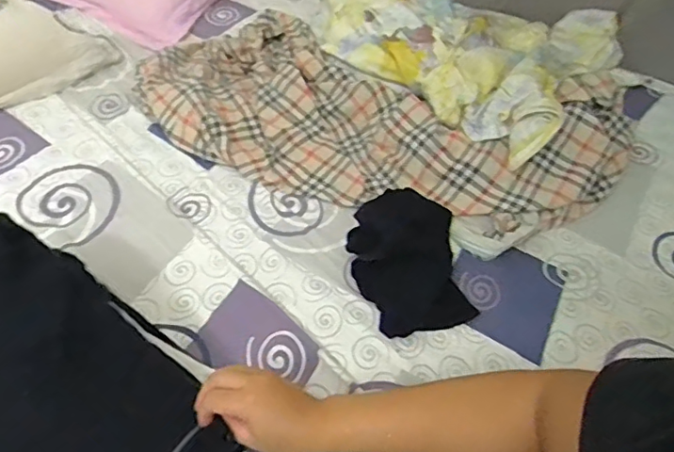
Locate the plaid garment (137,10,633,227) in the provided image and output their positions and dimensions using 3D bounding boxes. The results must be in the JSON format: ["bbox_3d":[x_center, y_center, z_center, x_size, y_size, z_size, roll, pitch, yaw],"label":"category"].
[{"bbox_3d":[0.058,-0.200,0.932,0.830,0.091,0.385,21,48,12],"label":"plaid garment"}]

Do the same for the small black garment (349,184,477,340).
[{"bbox_3d":[0.100,0.040,0.739,0.155,0.070,0.182,-3,47,-10],"label":"small black garment"}]

